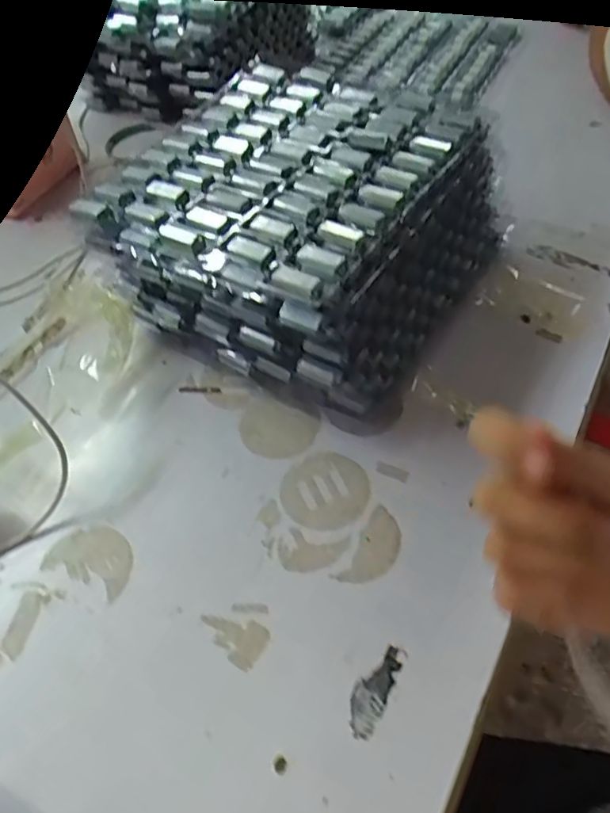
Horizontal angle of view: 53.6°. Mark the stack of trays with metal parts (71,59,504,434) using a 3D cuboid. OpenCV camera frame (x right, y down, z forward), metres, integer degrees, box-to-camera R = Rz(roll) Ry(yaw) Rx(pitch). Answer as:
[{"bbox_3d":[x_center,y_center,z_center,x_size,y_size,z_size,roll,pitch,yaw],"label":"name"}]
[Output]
[{"bbox_3d":[0.001,-0.137,0.463,0.242,0.115,0.242,22,55,21],"label":"stack of trays with metal parts"}]

